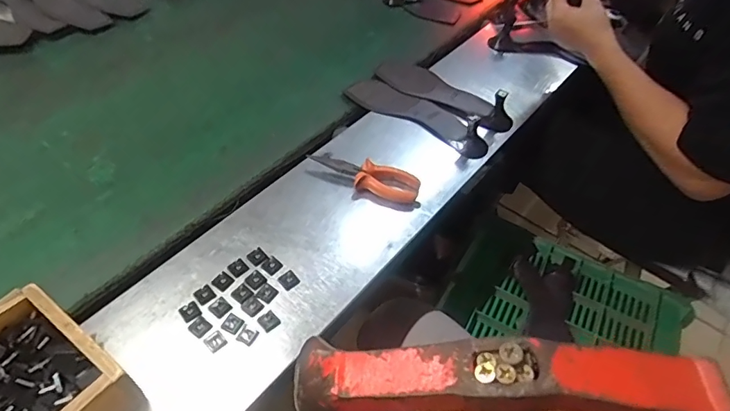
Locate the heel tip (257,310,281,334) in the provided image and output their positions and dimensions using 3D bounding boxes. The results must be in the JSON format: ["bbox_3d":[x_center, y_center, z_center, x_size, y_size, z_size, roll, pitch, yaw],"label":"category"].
[{"bbox_3d":[-0.103,0.124,0.509,0.019,0.005,0.019,-36,60,-29],"label":"heel tip"}]

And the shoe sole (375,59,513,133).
[{"bbox_3d":[0.124,-0.194,0.779,0.245,0.056,0.088,38,57,25],"label":"shoe sole"}]

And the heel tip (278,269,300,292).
[{"bbox_3d":[-0.087,0.085,0.543,0.020,0.005,0.021,-35,60,-28],"label":"heel tip"}]

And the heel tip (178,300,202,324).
[{"bbox_3d":[-0.188,0.114,0.511,0.019,0.004,0.020,-32,59,-27],"label":"heel tip"}]

